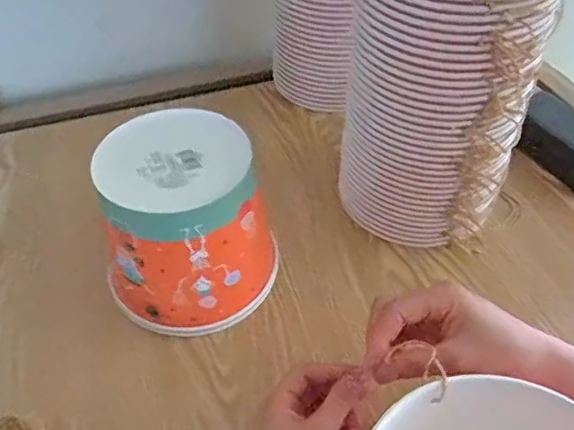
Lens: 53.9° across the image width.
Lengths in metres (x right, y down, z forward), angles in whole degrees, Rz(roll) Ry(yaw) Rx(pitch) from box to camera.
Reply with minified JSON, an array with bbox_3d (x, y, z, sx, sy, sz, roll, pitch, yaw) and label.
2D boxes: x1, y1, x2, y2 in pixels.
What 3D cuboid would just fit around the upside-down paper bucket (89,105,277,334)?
[{"bbox_3d":[-0.088,0.011,0.509,0.132,0.151,0.134,0,46,0],"label":"upside-down paper bucket"}]

